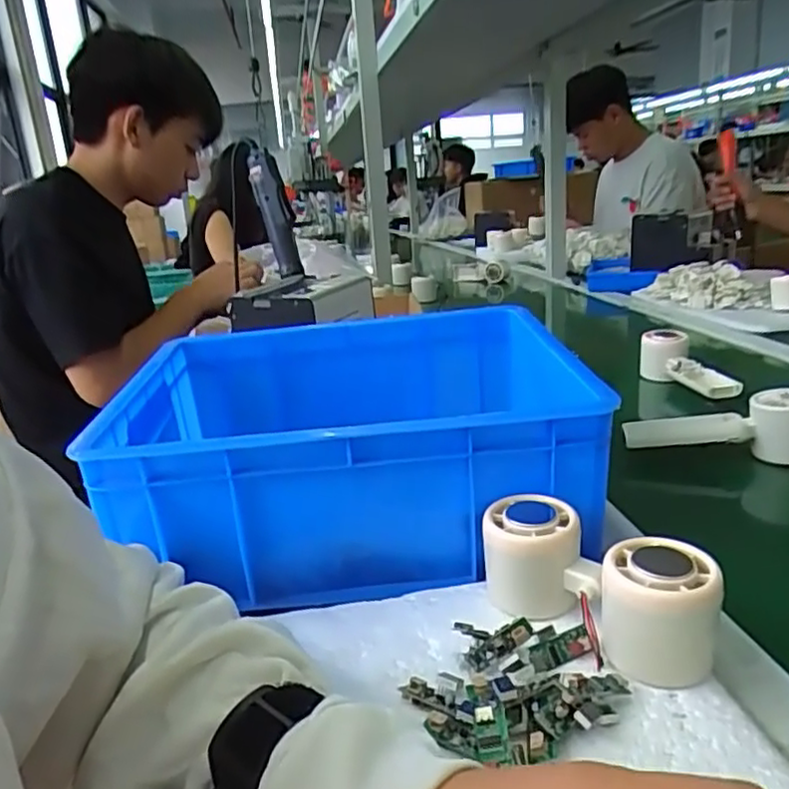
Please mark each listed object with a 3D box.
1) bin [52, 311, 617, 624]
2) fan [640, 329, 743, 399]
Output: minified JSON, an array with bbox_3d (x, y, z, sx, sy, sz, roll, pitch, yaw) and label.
[{"bbox_3d":[-0.033,0.033,0.531,0.329,0.133,0.262,-6,17,-1],"label":"bin"},{"bbox_3d":[0.349,-0.034,0.793,0.051,0.059,0.145,-7,17,-5],"label":"fan"}]

